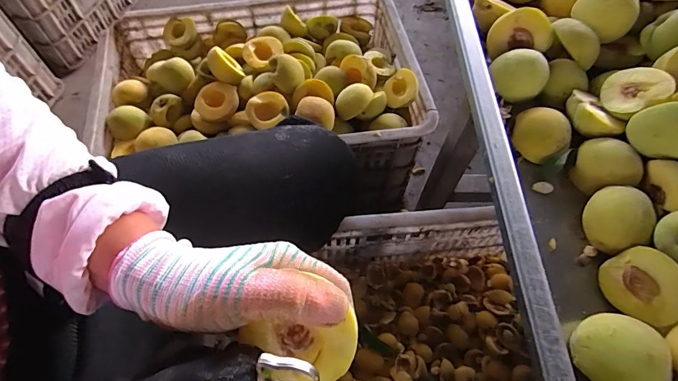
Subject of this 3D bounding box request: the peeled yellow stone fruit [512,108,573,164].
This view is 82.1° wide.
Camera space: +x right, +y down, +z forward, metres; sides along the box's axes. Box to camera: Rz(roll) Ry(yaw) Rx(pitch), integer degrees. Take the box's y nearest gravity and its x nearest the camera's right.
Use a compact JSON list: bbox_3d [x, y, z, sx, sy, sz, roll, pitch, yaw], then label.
[{"bbox_3d":[0.217,-0.059,0.423,0.056,0.028,0.058,22,87,19],"label":"peeled yellow stone fruit"}]

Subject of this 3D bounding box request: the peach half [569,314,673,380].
[{"bbox_3d":[0.217,0.126,0.302,0.058,0.031,0.058,-8,73,43],"label":"peach half"}]

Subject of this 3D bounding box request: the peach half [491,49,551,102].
[{"bbox_3d":[0.201,-0.130,0.437,0.059,0.035,0.053,29,64,13],"label":"peach half"}]

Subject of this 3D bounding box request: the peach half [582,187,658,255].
[{"bbox_3d":[0.259,0.026,0.361,0.048,0.035,0.056,-16,63,-10],"label":"peach half"}]

